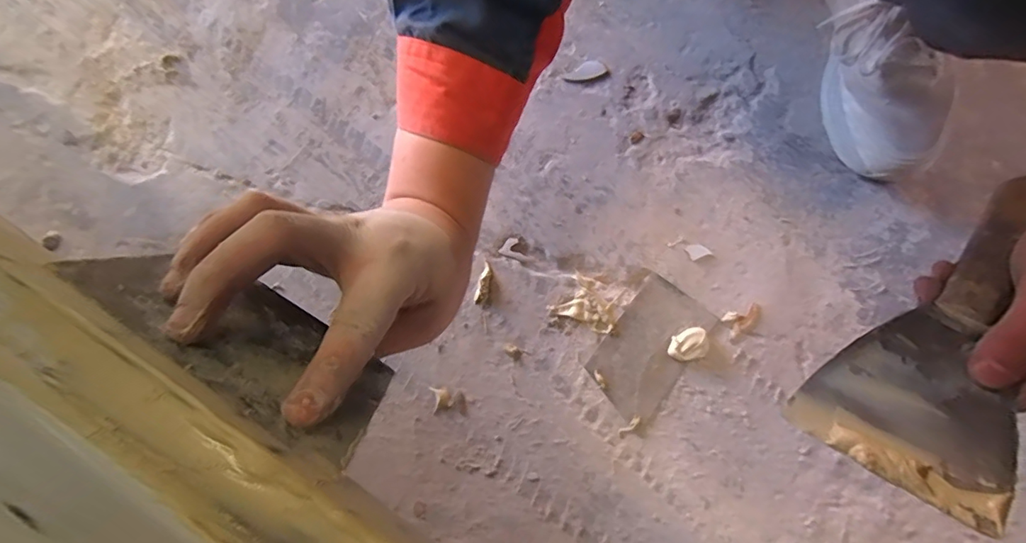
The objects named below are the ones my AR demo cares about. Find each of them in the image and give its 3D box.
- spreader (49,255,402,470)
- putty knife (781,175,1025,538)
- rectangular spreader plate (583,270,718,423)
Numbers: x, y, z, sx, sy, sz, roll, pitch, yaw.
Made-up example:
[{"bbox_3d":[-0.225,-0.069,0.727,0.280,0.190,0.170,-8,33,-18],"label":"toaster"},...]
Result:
[{"bbox_3d":[-0.105,0.026,0.206,0.123,0.071,0.005,32,103,5],"label":"spreader"},{"bbox_3d":[0.249,0.039,0.267,0.192,0.021,0.091,-42,54,-4],"label":"putty knife"},{"bbox_3d":[0.124,0.069,0.467,0.073,0.005,0.121,37,82,8],"label":"rectangular spreader plate"}]

